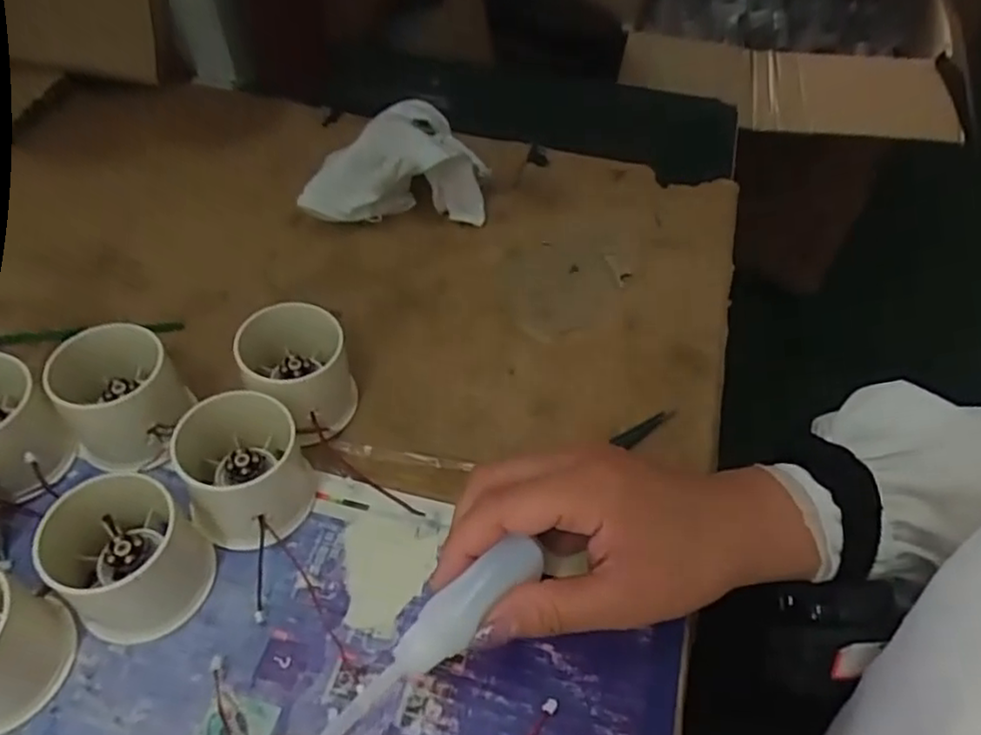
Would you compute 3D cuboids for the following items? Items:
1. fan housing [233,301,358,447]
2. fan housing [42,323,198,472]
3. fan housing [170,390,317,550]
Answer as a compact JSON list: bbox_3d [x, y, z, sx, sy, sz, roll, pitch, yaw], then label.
[{"bbox_3d":[-0.098,0.002,0.348,0.051,0.049,0.059,-19,55,-17],"label":"fan housing"},{"bbox_3d":[-0.179,0.015,0.335,0.052,0.049,0.063,-32,60,-25],"label":"fan housing"},{"bbox_3d":[-0.113,0.045,0.312,0.055,0.050,0.061,-23,56,-20],"label":"fan housing"}]

